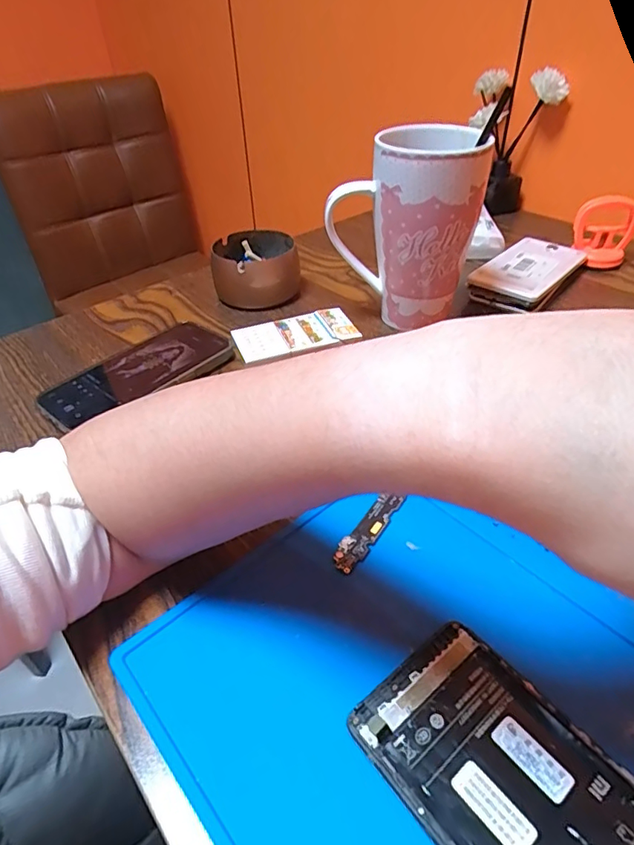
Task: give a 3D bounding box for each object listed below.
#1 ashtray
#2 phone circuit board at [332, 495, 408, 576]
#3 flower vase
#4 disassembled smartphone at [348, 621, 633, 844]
[{"bbox_3d":[-0.061,-0.158,0.518,0.083,0.050,0.081,-6,42,-3],"label":"ashtray"},{"bbox_3d":[0.030,0.062,0.291,0.015,0.004,0.059,25,49,28],"label":"phone circuit board"},{"bbox_3d":[0.245,-0.354,0.647,0.101,0.160,0.055,11,43,15],"label":"flower vase"},{"bbox_3d":[0.085,0.147,0.187,0.072,0.010,0.145,-29,48,-27],"label":"disassembled smartphone"}]

